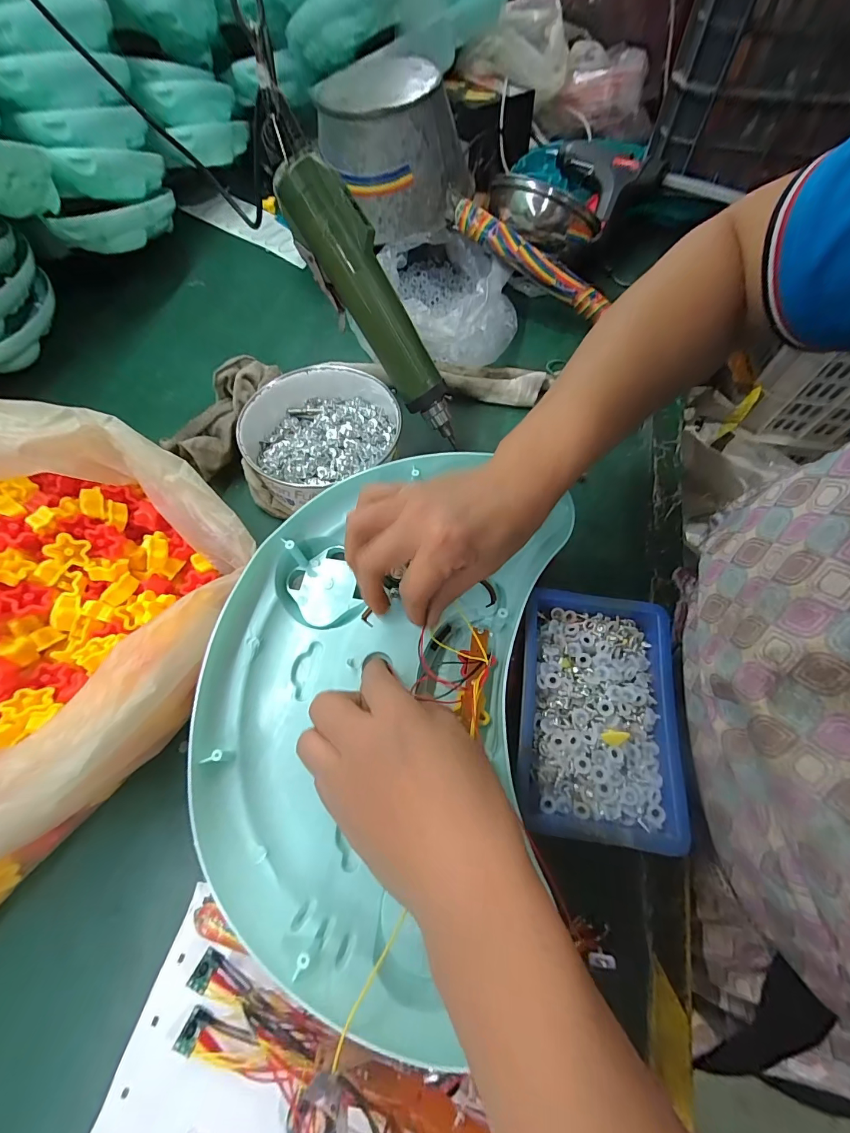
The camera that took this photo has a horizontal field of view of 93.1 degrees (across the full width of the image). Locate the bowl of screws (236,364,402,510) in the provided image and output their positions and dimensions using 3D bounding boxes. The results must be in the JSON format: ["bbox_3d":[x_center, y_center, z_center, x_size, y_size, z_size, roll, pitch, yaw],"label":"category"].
[{"bbox_3d":[-0.098,-0.125,0.384,0.142,0.054,0.132,-1,64,1],"label":"bowl of screws"}]

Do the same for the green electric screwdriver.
[{"bbox_3d":[-0.034,-0.205,0.332,0.034,0.215,0.037,-48,31,-20],"label":"green electric screwdriver"}]

